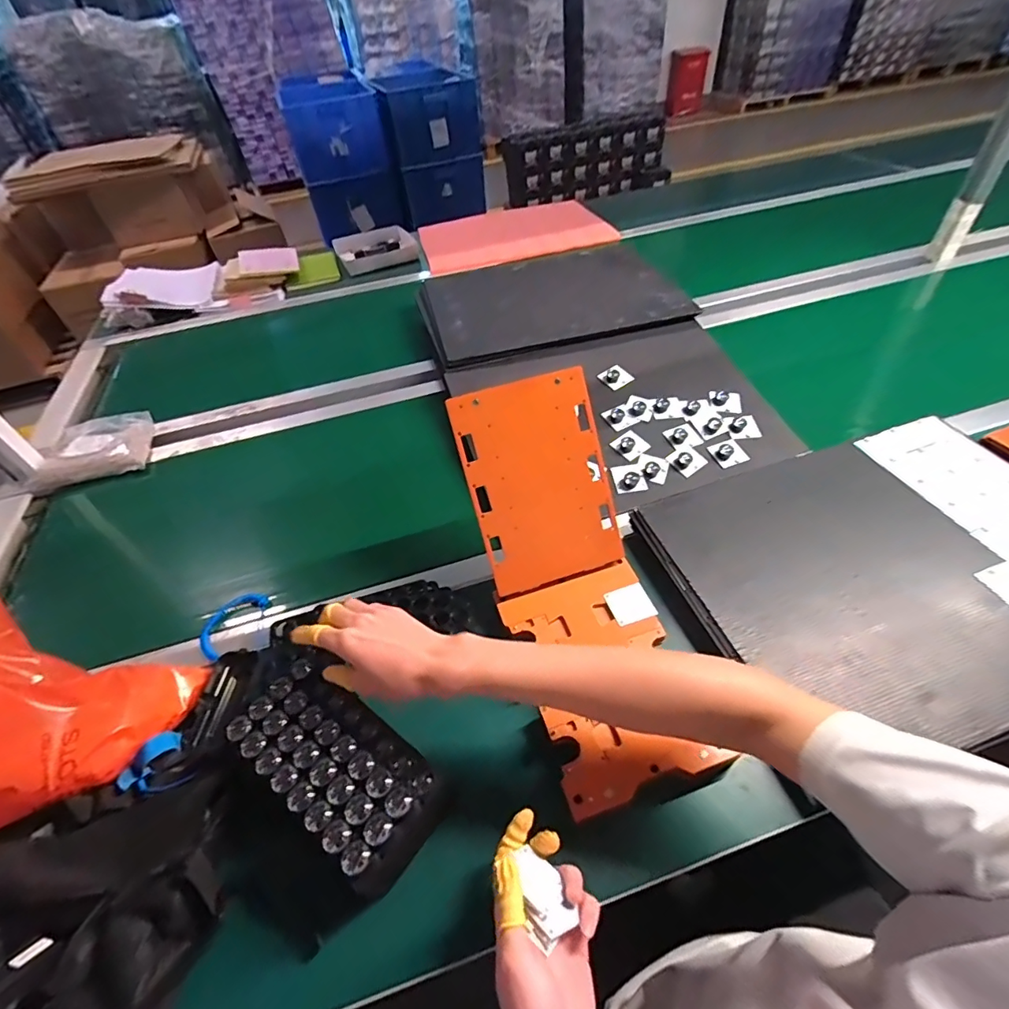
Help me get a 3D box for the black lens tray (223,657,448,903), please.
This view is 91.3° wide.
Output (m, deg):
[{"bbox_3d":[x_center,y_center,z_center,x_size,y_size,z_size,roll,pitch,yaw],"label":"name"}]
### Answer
[{"bbox_3d":[-0.149,0.228,0.441,0.204,0.026,0.097,30,58,25],"label":"black lens tray"}]

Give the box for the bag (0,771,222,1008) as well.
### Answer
[{"bbox_3d":[-0.370,0.349,0.411,0.237,0.078,0.198,-11,48,-3],"label":"bag"}]

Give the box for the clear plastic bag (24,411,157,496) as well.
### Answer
[{"bbox_3d":[-0.748,-0.103,0.895,0.191,0.044,0.149,-12,48,-4],"label":"clear plastic bag"}]

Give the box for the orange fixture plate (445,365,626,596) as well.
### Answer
[{"bbox_3d":[0.042,-0.026,0.583,0.161,0.238,0.012,-16,12,-6],"label":"orange fixture plate"}]

